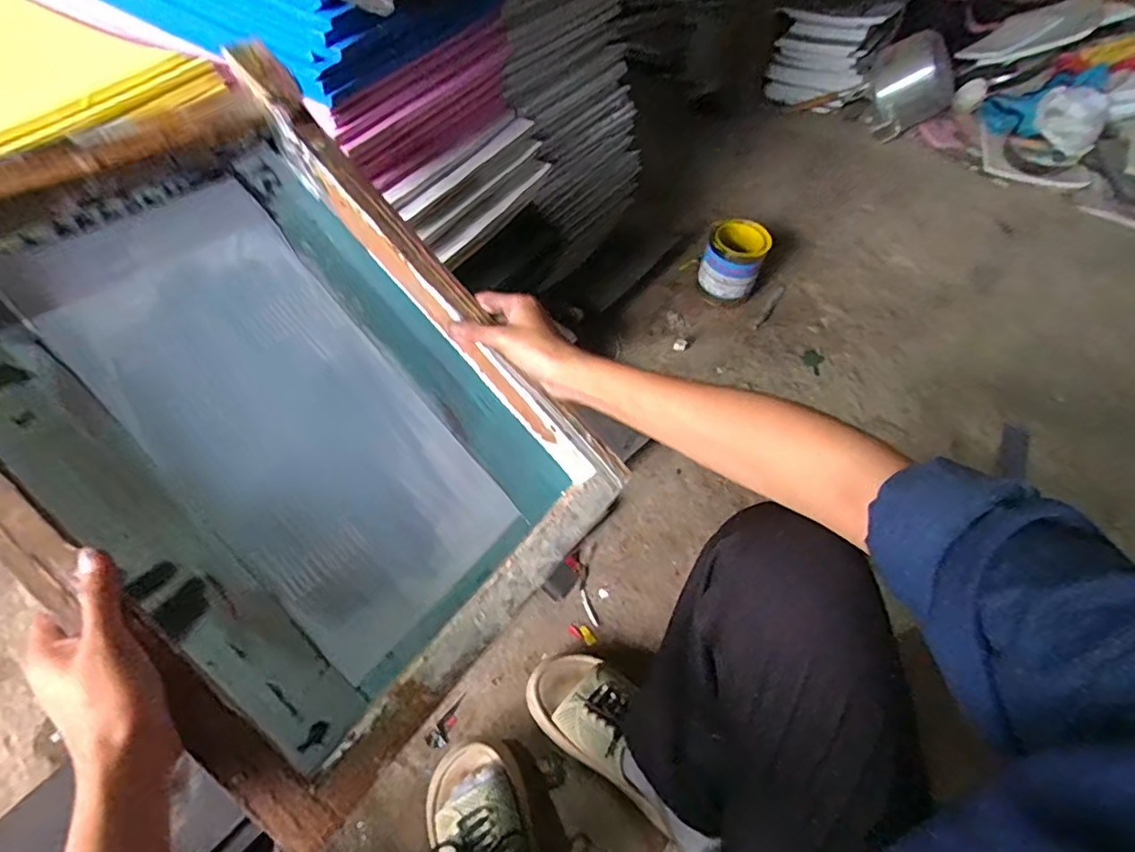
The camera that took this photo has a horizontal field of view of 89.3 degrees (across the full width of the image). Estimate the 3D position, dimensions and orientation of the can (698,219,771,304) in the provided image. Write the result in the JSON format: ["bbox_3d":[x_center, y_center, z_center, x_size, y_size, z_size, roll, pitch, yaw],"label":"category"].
[{"bbox_3d":[0.310,-0.307,1.084,0.105,0.133,0.105,0,54,0],"label":"can"}]

